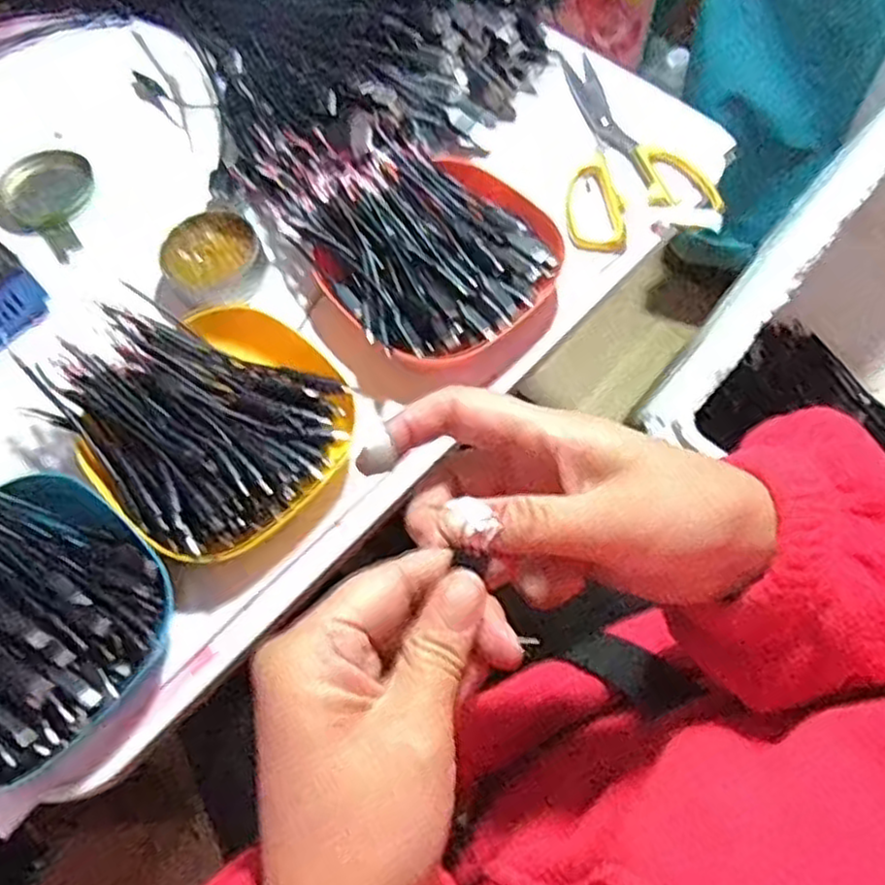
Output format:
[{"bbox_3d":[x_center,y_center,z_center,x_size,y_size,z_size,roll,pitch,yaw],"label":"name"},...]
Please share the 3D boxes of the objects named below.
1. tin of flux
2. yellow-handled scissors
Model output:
[{"bbox_3d":[-0.148,-0.119,0.485,0.061,0.030,0.060,-1,66,2],"label":"tin of flux"},{"bbox_3d":[0.113,-0.212,0.519,0.099,0.014,0.176,-17,67,-5],"label":"yellow-handled scissors"}]

